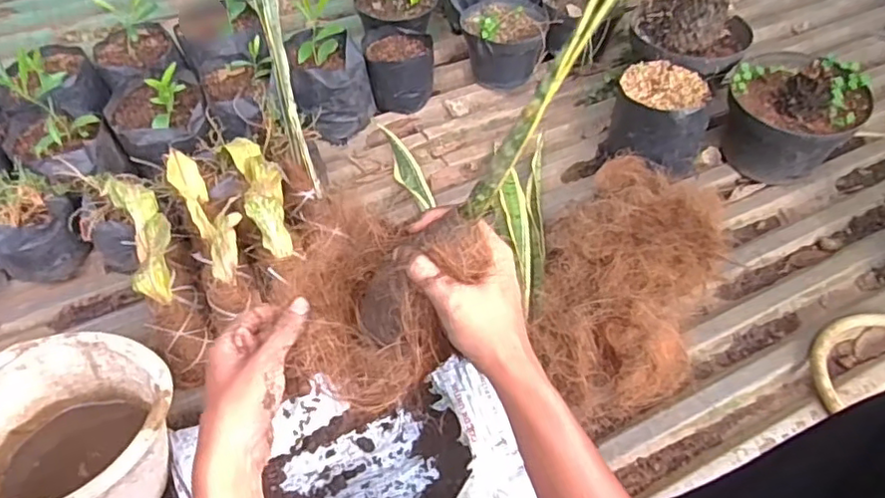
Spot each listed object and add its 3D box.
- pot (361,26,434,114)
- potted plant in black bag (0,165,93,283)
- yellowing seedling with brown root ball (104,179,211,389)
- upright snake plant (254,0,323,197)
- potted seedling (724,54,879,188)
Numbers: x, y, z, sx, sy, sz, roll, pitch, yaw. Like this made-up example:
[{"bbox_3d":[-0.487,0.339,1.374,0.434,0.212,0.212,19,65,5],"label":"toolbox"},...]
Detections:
[{"bbox_3d":[-0.085,-0.355,1.188,0.125,0.116,0.129,1,54,-1],"label":"pot"},{"bbox_3d":[-0.627,-0.035,0.927,0.131,0.129,0.146,-38,63,-26],"label":"potted plant in black bag"},{"bbox_3d":[-0.395,0.021,0.837,0.071,0.075,0.300,-20,79,-15],"label":"yellowing seedling with brown root ball"},{"bbox_3d":[-0.223,-0.278,0.810,0.034,0.419,0.061,-13,20,-11],"label":"upright snake plant"},{"bbox_3d":[0.597,-0.232,1.064,0.213,0.187,0.195,32,59,20],"label":"potted seedling"}]

